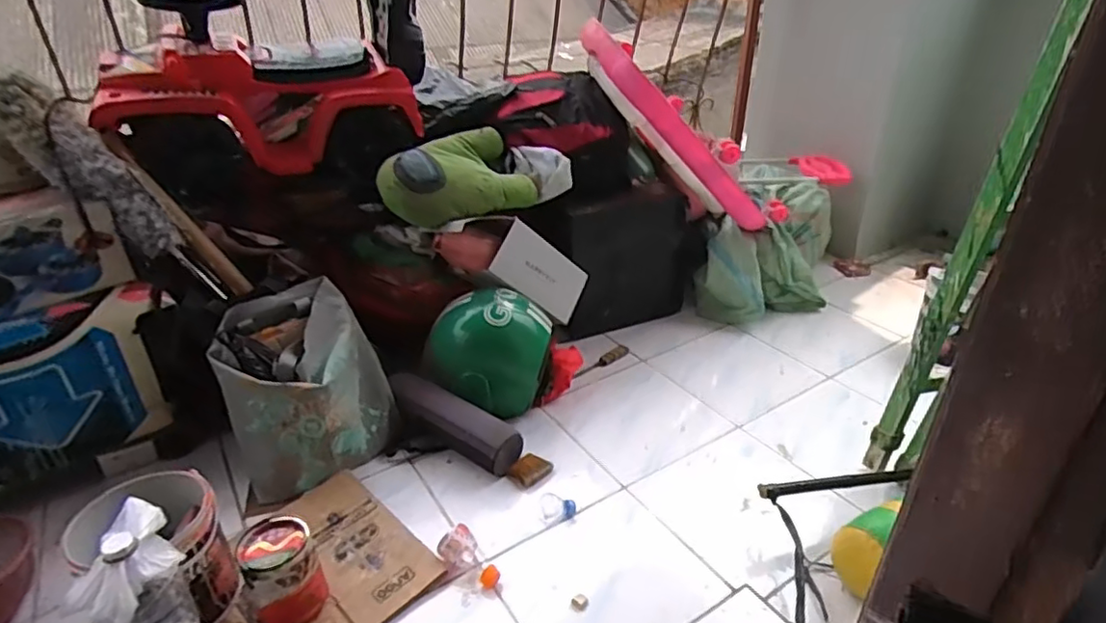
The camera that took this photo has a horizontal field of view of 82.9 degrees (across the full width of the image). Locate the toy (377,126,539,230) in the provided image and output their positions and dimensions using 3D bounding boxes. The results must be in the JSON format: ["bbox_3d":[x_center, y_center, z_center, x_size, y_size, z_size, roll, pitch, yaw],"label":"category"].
[{"bbox_3d":[-0.207,-0.285,1.332,0.312,0.123,0.188,-15,33,-23],"label":"toy"}]

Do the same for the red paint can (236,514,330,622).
[{"bbox_3d":[-0.395,0.380,0.909,0.103,0.124,0.110,-21,34,-29],"label":"red paint can"}]

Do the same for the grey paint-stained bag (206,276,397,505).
[{"bbox_3d":[-0.461,0.141,1.177,0.274,0.275,0.255,-17,34,-25],"label":"grey paint-stained bag"}]

